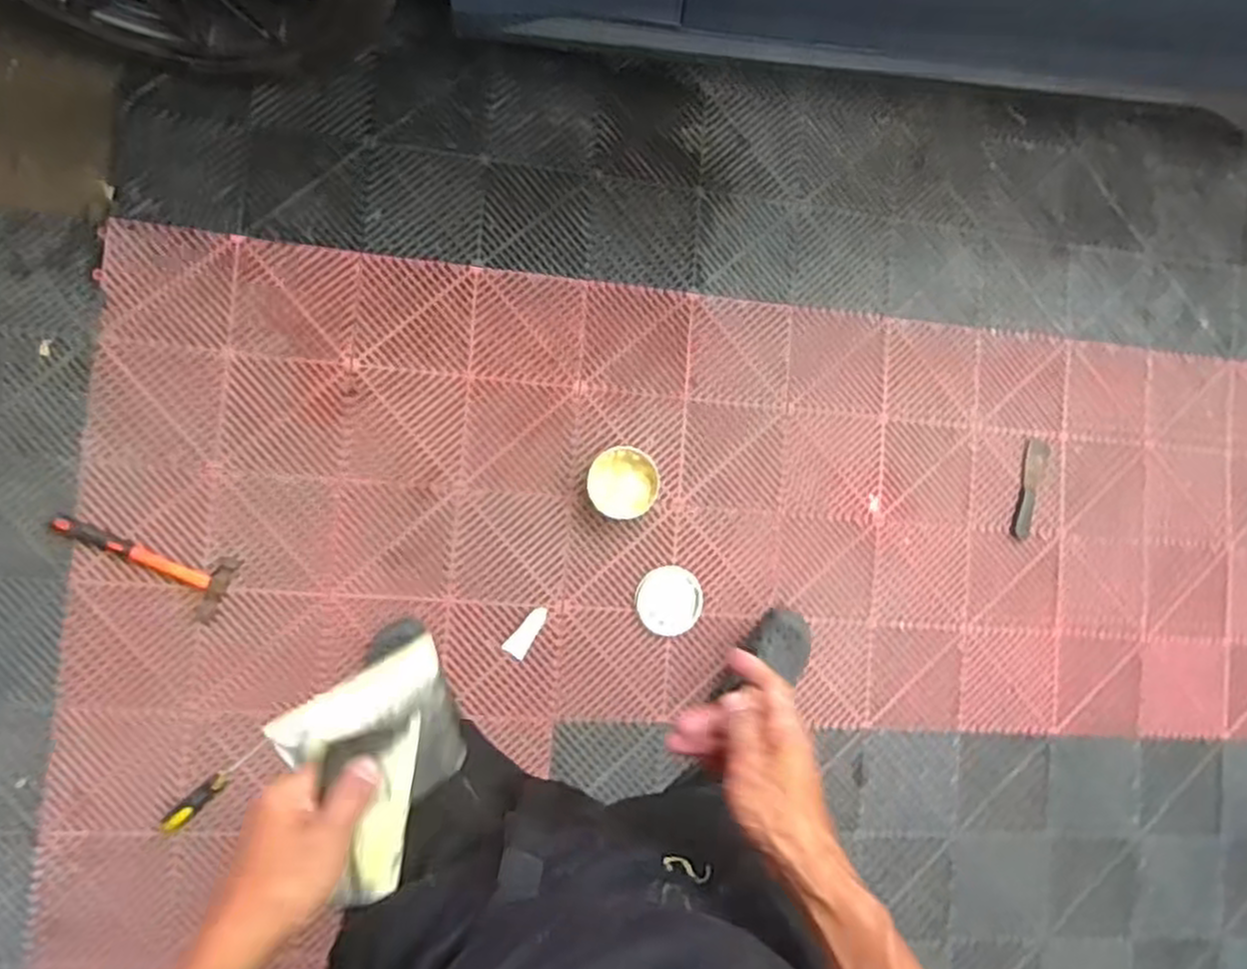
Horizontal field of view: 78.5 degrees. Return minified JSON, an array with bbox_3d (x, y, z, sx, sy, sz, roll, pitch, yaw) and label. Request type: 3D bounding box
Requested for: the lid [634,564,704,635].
[{"bbox_3d":[0.085,0.214,1.402,0.123,0.010,0.125,0,89,-9],"label":"lid"}]

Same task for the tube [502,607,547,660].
[{"bbox_3d":[-0.172,0.264,1.359,0.043,0.012,0.099,34,84,-7],"label":"tube"}]

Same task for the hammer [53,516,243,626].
[{"bbox_3d":[-0.779,0.120,1.239,0.273,0.028,0.108,27,85,-8],"label":"hammer"}]

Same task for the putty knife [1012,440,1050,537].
[{"bbox_3d":[0.818,0.009,1.529,0.054,0.009,0.203,15,87,-9],"label":"putty knife"}]

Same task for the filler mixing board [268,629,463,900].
[{"bbox_3d":[-0.166,0.207,0.567,0.032,0.142,0.143,-23,92,35],"label":"filler mixing board"}]

